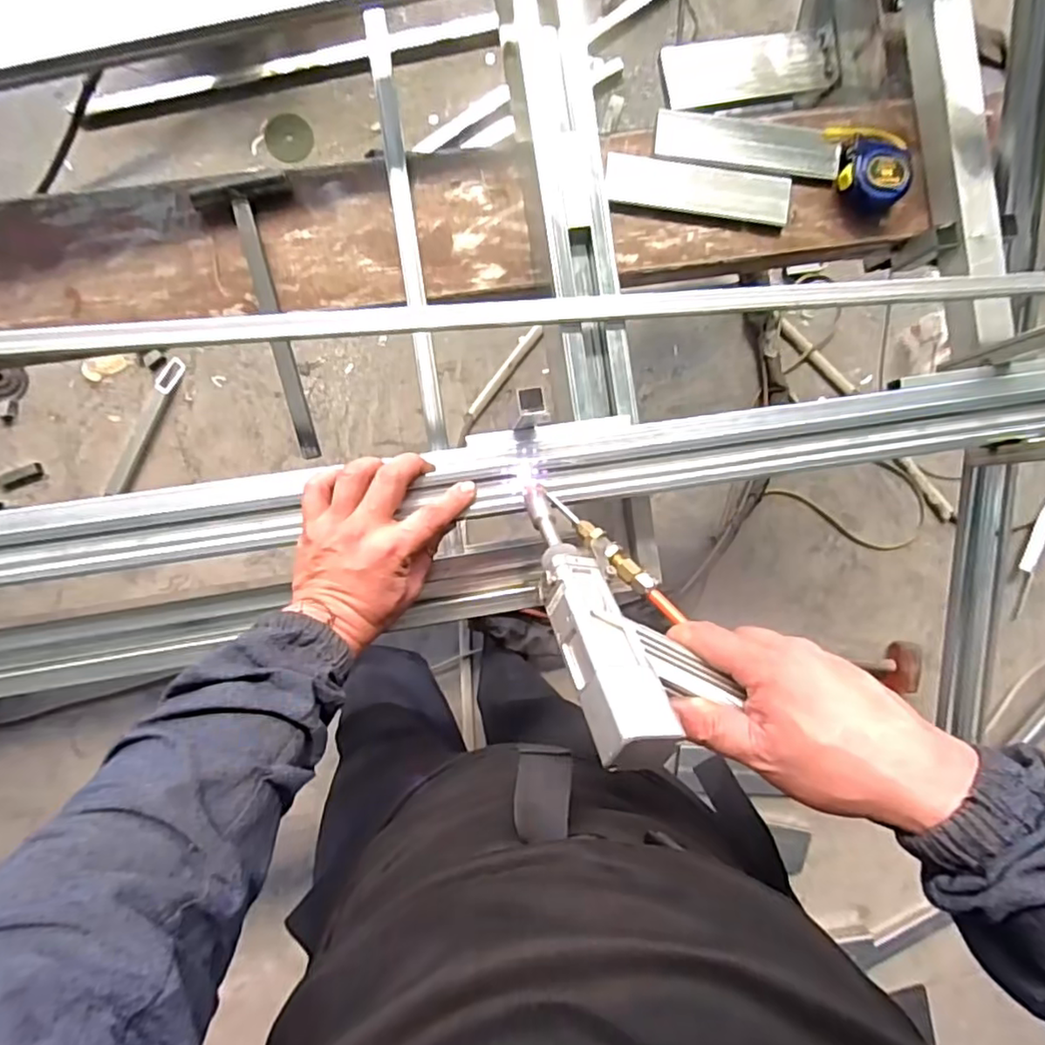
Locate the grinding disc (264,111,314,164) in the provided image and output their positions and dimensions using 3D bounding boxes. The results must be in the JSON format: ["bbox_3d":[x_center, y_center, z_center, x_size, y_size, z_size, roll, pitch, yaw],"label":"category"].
[{"bbox_3d":[-0.481,-0.793,1.269,0.106,0.007,0.103,0,83,0],"label":"grinding disc"}]

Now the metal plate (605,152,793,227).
[{"bbox_3d":[0.185,-0.354,0.652,0.196,0.014,0.055,4,93,-7],"label":"metal plate"}]

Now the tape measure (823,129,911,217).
[{"bbox_3d":[0.372,-0.381,0.654,0.088,0.036,0.091,-4,94,-6],"label":"tape measure"}]

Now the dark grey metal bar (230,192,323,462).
[{"bbox_3d":[-0.245,-0.188,0.612,0.018,0.013,0.252,-15,95,-5],"label":"dark grey metal bar"}]

